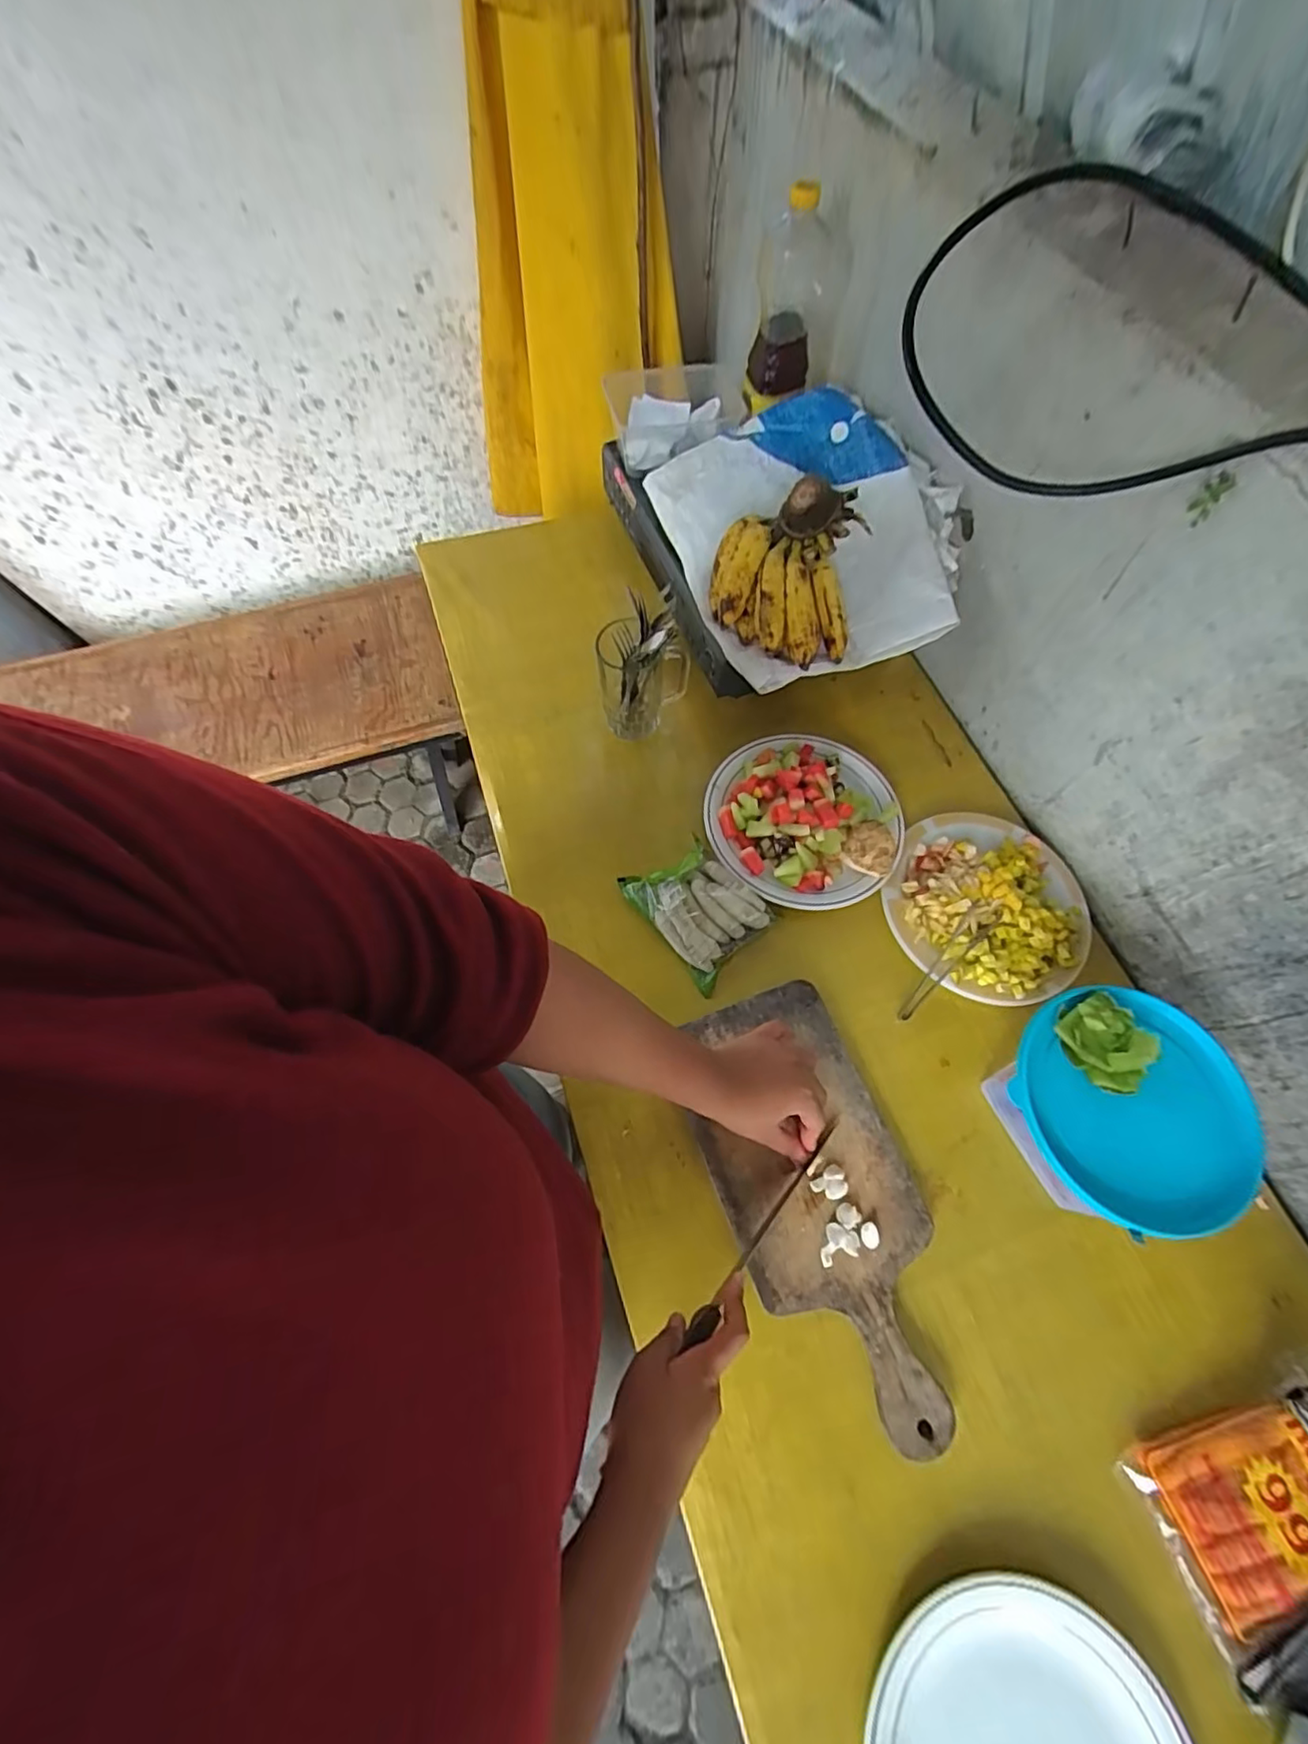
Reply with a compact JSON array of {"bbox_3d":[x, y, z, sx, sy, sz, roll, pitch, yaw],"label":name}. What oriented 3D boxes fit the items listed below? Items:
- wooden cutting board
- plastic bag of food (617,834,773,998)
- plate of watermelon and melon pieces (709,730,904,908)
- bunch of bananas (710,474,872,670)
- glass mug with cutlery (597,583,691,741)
[{"bbox_3d":[0.147,0.289,0.541,0.170,0.014,0.363,-17,67,-5],"label":"wooden cutting board"},{"bbox_3d":[0.048,0.036,0.640,0.103,0.036,0.139,-36,70,-12],"label":"plastic bag of food"},{"bbox_3d":[0.169,-0.068,0.679,0.213,0.043,0.211,-1,67,2],"label":"plate of watermelon and melon pieces"},{"bbox_3d":[0.146,-0.329,0.666,0.155,0.070,0.189,6,106,1],"label":"bunch of bananas"},{"bbox_3d":[-0.011,-0.236,0.696,0.098,0.151,0.081,-1,66,0],"label":"glass mug with cutlery"}]

